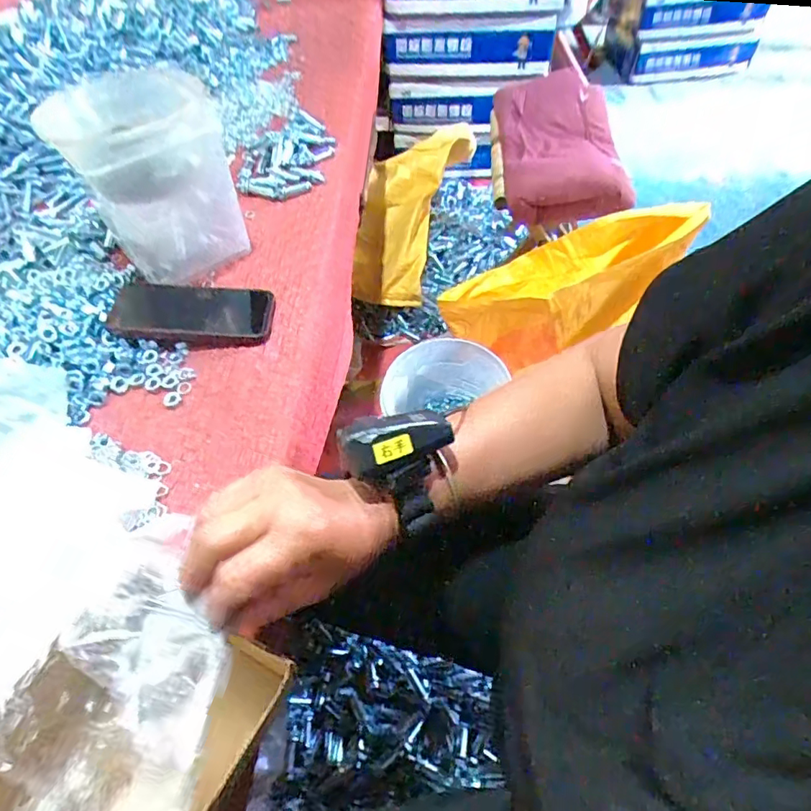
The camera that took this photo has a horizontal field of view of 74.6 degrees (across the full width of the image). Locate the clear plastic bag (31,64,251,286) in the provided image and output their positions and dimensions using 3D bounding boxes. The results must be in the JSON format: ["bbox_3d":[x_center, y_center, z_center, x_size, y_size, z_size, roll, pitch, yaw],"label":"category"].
[{"bbox_3d":[-0.285,-0.257,0.612,0.163,0.180,0.143,-23,56,-14],"label":"clear plastic bag"}]

